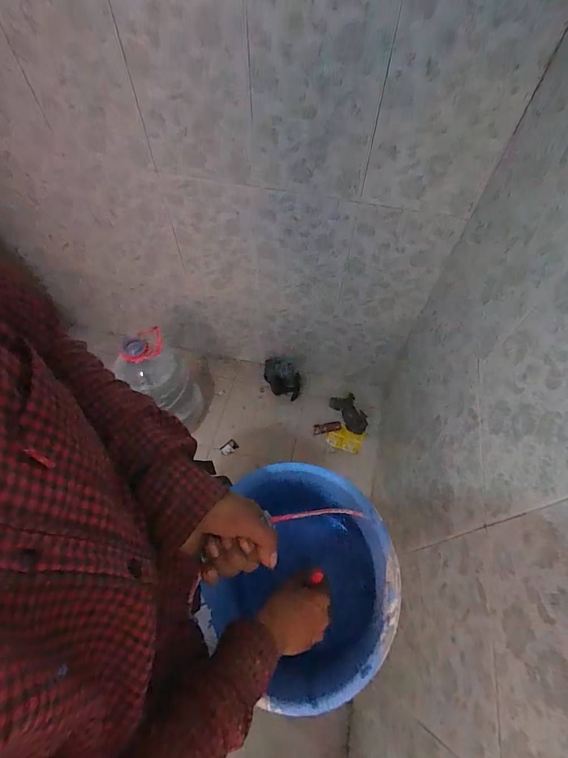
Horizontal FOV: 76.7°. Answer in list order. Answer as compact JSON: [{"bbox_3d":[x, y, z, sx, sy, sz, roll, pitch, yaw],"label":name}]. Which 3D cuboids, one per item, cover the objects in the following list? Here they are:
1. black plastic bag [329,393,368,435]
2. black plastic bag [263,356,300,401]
[{"bbox_3d":[0.258,0.125,1.367,0.106,0.029,0.174,-29,63,-18],"label":"black plastic bag"},{"bbox_3d":[-0.005,-0.002,1.391,0.107,0.116,0.168,-28,63,-17],"label":"black plastic bag"}]

